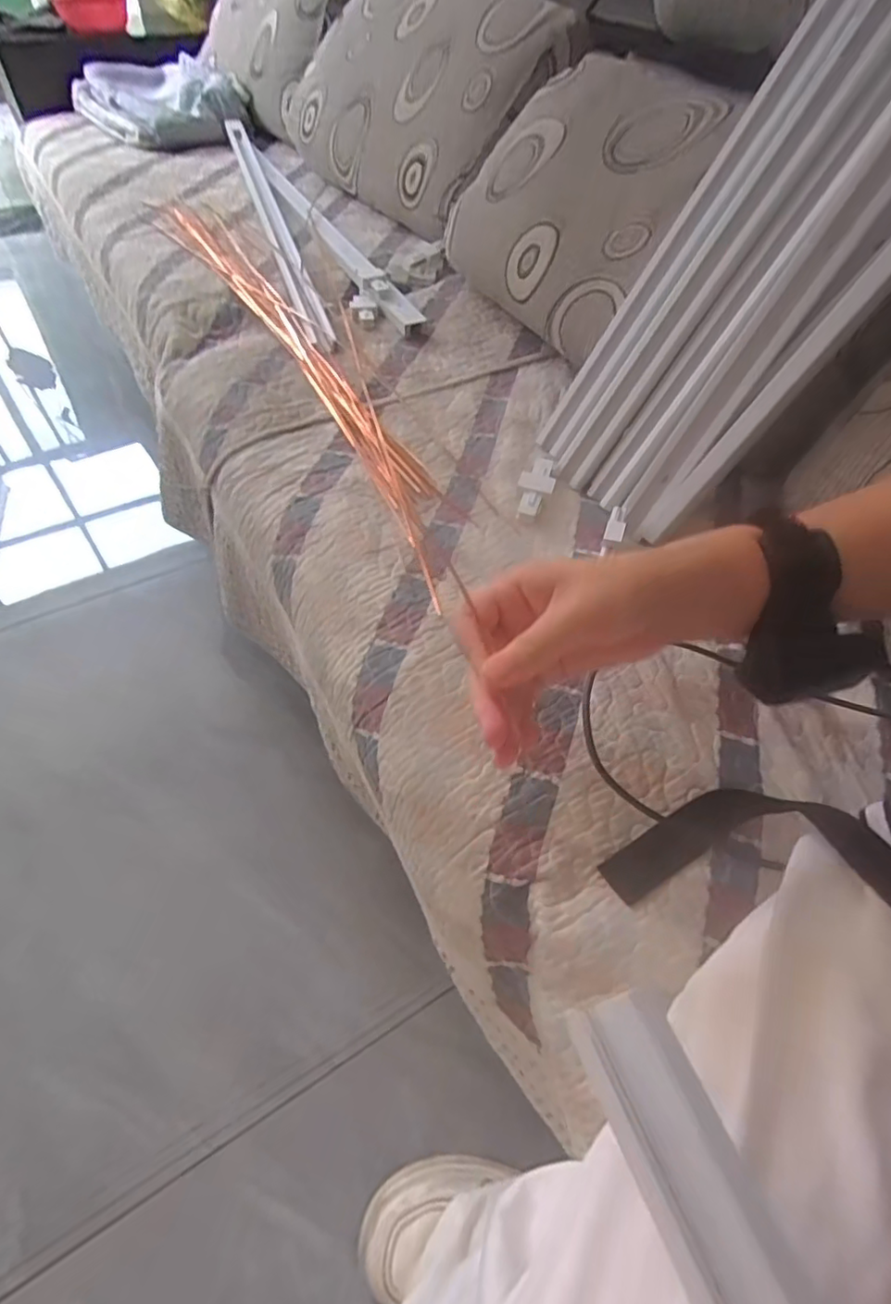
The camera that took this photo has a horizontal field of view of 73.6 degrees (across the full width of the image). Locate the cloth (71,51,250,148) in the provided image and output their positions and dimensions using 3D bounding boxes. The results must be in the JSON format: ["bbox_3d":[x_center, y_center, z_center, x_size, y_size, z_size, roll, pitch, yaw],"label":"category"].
[{"bbox_3d":[-0.593,-1.139,1.229,0.229,0.087,0.364,-36,62,-26],"label":"cloth"}]

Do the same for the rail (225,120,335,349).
[{"bbox_3d":[-0.283,-0.712,0.959,0.036,0.031,0.857,-14,54,-13],"label":"rail"}]

